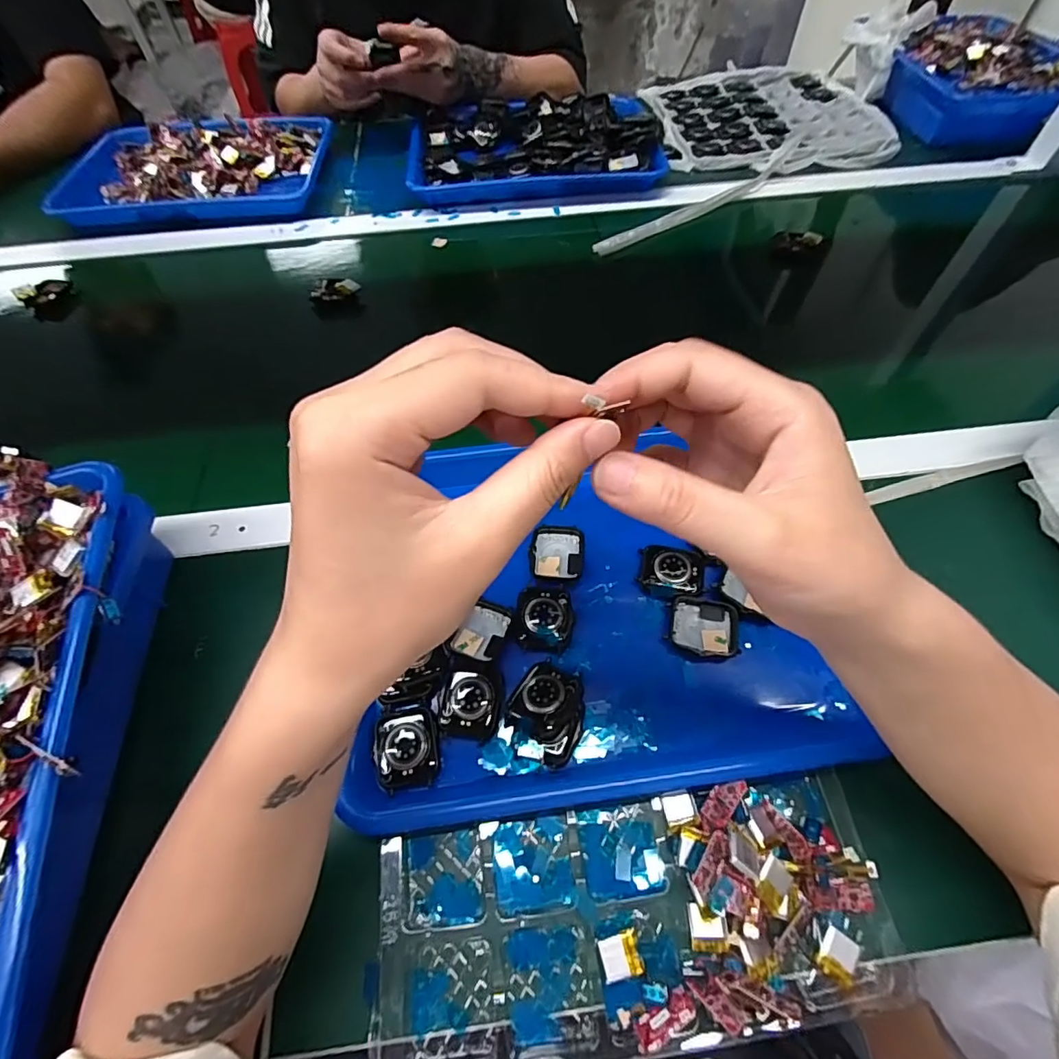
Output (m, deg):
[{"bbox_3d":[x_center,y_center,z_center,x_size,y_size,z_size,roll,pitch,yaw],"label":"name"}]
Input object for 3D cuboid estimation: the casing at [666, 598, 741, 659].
[{"bbox_3d":[0.114,0.064,0.345,0.045,0.008,0.039,5,58,5],"label":"casing"}]

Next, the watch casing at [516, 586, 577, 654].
[{"bbox_3d":[0.011,0.058,0.345,0.037,0.008,0.045,-3,58,0],"label":"watch casing"}]

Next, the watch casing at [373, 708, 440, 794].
[{"bbox_3d":[-0.073,0.129,0.309,0.037,0.008,0.042,-8,58,-3],"label":"watch casing"}]

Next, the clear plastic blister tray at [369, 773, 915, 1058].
[{"bbox_3d":[0.053,0.202,0.272,0.260,0.034,0.103,-7,58,-3],"label":"clear plastic blister tray"}]

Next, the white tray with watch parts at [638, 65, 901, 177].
[{"bbox_3d":[0.329,-0.594,0.745,0.294,0.022,0.304,-3,58,0],"label":"white tray with watch parts"}]

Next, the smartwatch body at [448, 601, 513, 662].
[{"bbox_3d":[-0.031,0.067,0.343,0.030,0.007,0.040,21,61,14],"label":"smartwatch body"}]

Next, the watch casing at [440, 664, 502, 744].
[{"bbox_3d":[-0.036,0.104,0.319,0.035,0.005,0.041,5,58,5],"label":"watch casing"}]

